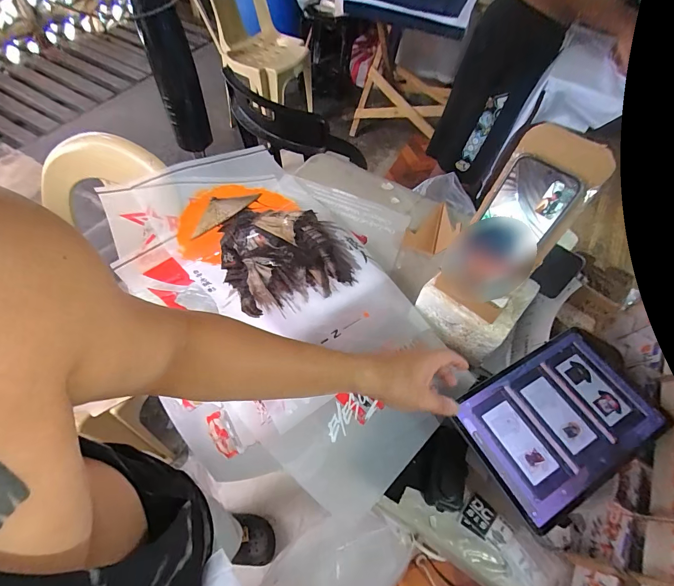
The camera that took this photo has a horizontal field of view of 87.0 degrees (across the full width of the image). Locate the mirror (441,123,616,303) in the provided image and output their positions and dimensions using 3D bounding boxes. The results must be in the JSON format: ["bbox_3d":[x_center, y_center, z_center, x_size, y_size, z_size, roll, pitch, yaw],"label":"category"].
[{"bbox_3d":[0.221,-0.082,0.443,0.098,0.221,0.025,36,37,16],"label":"mirror"}]

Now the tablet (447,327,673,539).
[{"bbox_3d":[0.298,0.153,0.463,0.268,0.018,0.158,-25,64,-19],"label":"tablet"}]

